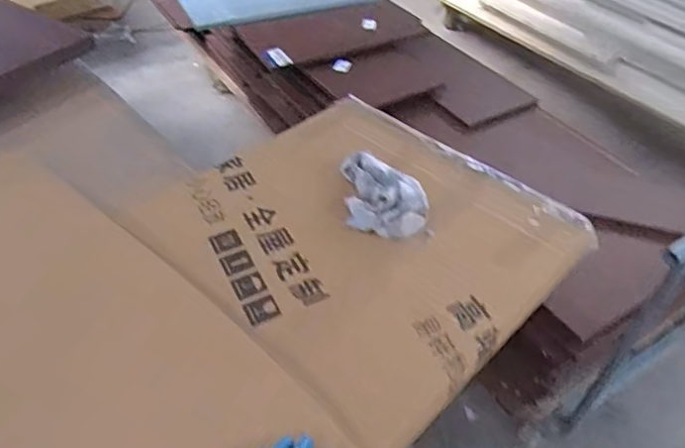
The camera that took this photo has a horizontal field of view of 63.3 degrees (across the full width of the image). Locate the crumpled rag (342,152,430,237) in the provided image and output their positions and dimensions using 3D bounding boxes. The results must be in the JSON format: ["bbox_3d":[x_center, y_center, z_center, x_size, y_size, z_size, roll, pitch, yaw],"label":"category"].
[{"bbox_3d":[0.069,-0.049,0.890,0.127,0.040,0.157,-3,45,-4],"label":"crumpled rag"}]

